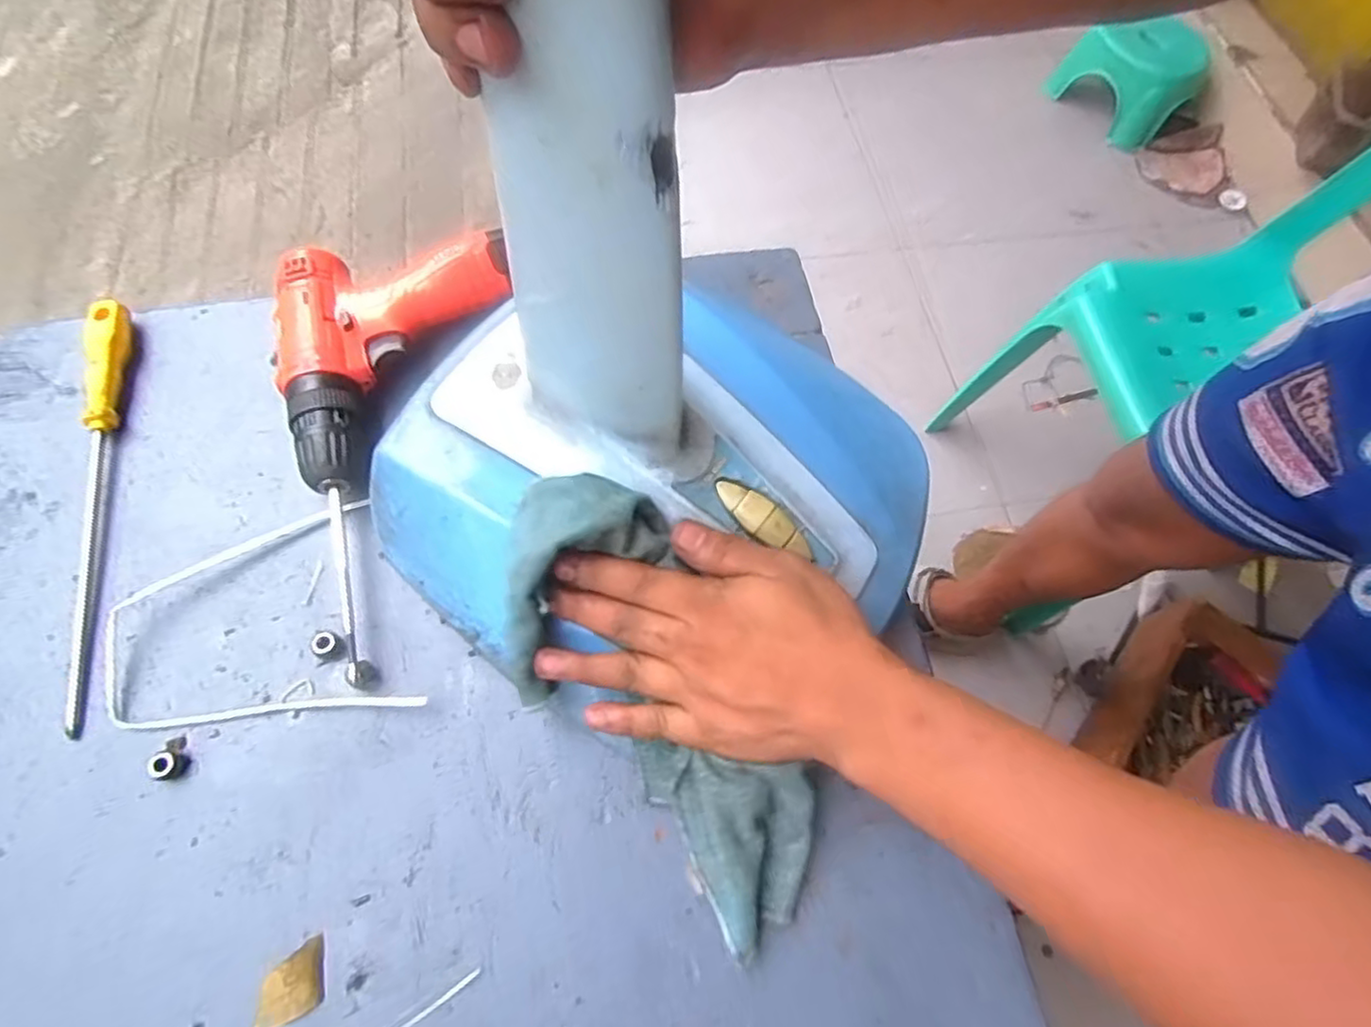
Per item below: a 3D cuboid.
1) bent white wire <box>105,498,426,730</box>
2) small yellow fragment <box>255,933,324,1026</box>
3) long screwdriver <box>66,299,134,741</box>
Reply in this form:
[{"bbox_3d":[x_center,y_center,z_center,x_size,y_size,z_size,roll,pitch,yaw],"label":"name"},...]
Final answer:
[{"bbox_3d":[-0.258,0.073,0.414,0.169,0.014,0.143,-17,67,-11],"label":"bent white wire"},{"bbox_3d":[-0.198,0.235,0.346,0.033,0.009,0.032,-15,67,-10],"label":"small yellow fragment"},{"bbox_3d":[-0.378,-0.012,0.436,0.025,0.027,0.289,-9,66,-7],"label":"long screwdriver"}]

